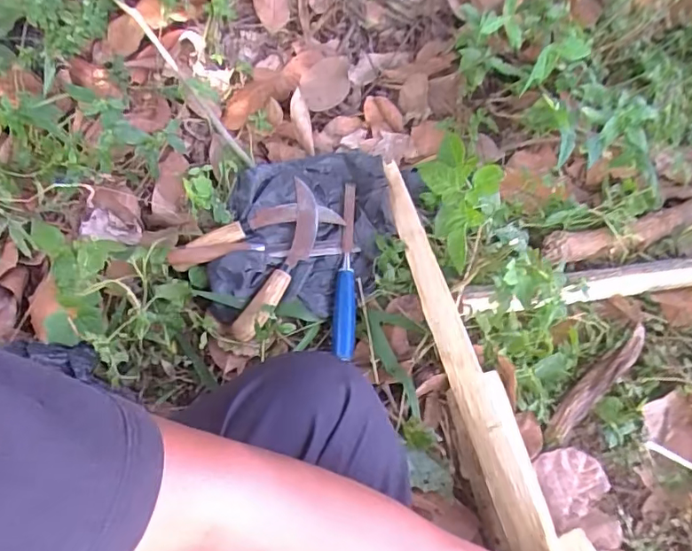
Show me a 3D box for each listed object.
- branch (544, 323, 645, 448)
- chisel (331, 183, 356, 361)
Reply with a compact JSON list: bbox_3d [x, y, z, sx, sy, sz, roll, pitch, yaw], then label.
[{"bbox_3d":[0.261,0.115,0.566,0.160,0.018,0.025,-45,61,-8],"label":"branch"},{"bbox_3d":[-0.001,-0.013,0.632,0.025,0.025,0.219,0,71,5],"label":"chisel"}]

